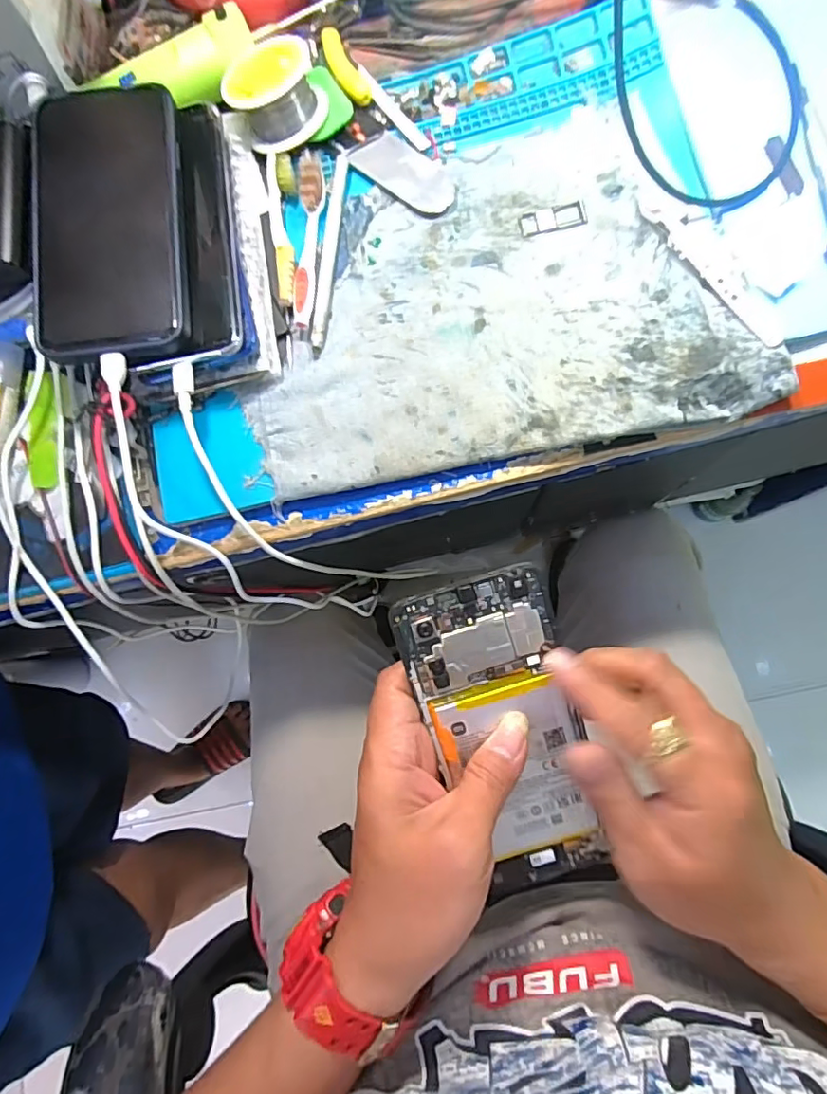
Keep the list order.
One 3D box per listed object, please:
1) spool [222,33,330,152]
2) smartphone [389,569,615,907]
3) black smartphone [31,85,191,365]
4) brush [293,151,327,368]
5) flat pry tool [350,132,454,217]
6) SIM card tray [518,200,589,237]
[{"bbox_3d":[-0.082,-0.271,0.325,0.053,0.026,0.052,-1,82,5],"label":"spool"},{"bbox_3d":[0.050,0.096,0.272,0.070,0.012,0.172,-19,101,4],"label":"smartphone"},{"bbox_3d":[-0.171,-0.187,0.309,0.082,0.011,0.172,-7,81,2],"label":"black smartphone"},{"bbox_3d":[-0.064,-0.176,0.329,0.016,0.009,0.132,1,82,6],"label":"brush"},{"bbox_3d":[-0.004,-0.226,0.333,0.066,0.004,0.030,41,90,7],"label":"flat pry tool"},{"bbox_3d":[0.083,-0.195,0.326,0.039,0.004,0.015,-10,81,4],"label":"SIM card tray"}]

